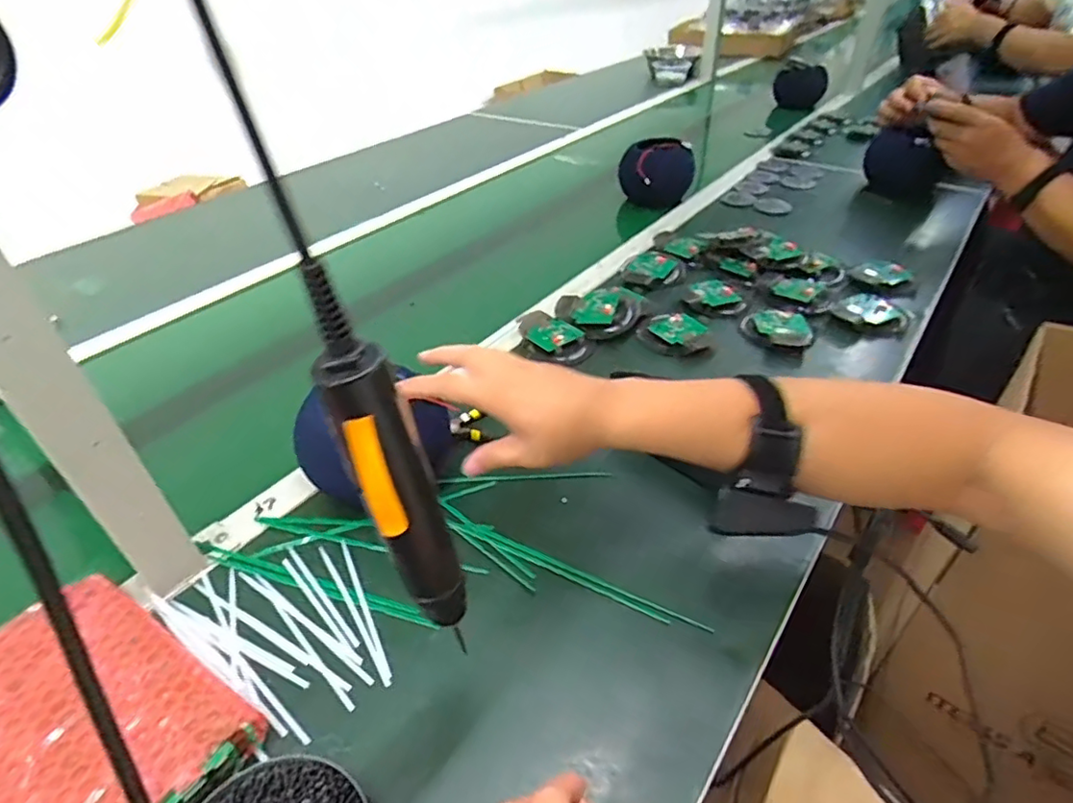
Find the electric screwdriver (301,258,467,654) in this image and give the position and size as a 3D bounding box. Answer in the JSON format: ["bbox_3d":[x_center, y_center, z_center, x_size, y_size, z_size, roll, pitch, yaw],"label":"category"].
[{"bbox_3d":[-0.062,0.045,0.273,0.038,0.215,0.031,-12,40,-12],"label":"electric screwdriver"}]

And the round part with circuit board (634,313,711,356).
[{"bbox_3d":[0.166,-0.083,0.723,0.082,0.019,0.072,7,39,11],"label":"round part with circuit board"}]

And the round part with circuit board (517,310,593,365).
[{"bbox_3d":[0.019,-0.082,0.740,0.068,0.018,0.109,-23,43,-24],"label":"round part with circuit board"}]

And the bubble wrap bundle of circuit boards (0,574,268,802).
[{"bbox_3d":[-0.291,0.206,0.377,0.203,0.038,0.133,21,44,26],"label":"bubble wrap bundle of circuit boards"}]

